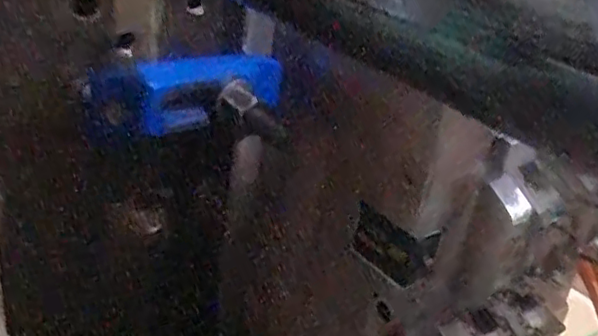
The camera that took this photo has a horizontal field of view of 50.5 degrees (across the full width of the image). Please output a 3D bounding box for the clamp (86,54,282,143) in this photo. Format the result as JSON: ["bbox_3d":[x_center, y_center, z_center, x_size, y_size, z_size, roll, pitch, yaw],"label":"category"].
[{"bbox_3d":[-0.070,-0.047,0.411,0.125,0.053,0.029,-11,32,-31],"label":"clamp"}]

